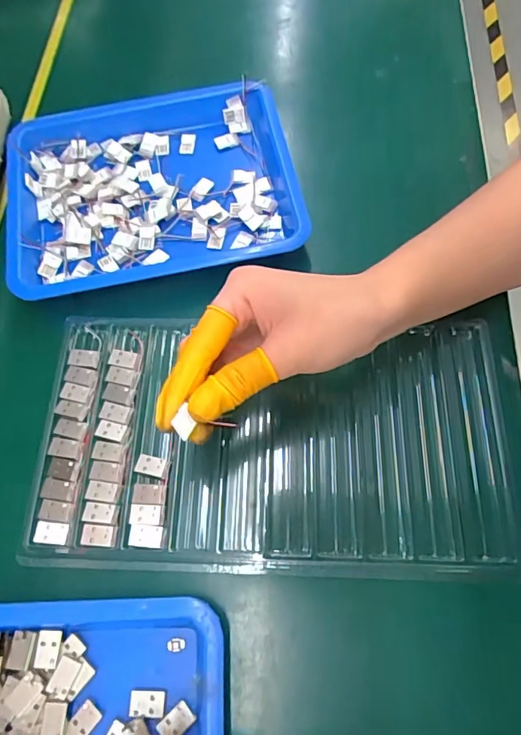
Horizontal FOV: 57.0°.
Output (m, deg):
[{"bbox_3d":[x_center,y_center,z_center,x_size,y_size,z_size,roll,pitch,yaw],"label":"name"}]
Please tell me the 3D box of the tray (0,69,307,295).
[{"bbox_3d":[-0.082,-0.140,0.369,0.217,0.028,0.166,-9,68,-6],"label":"tray"}]

